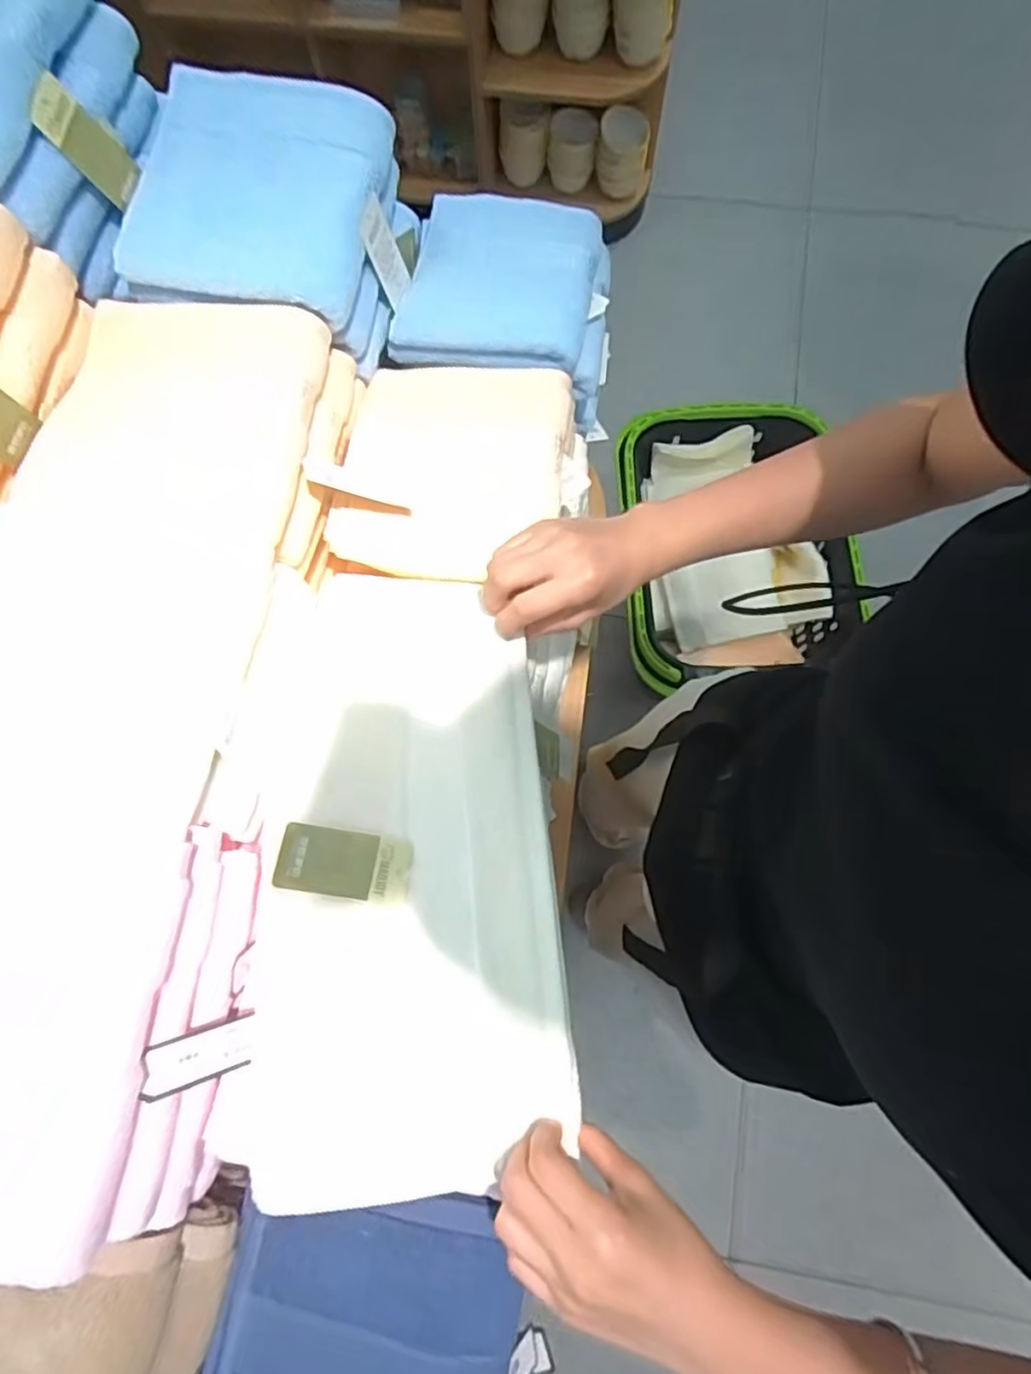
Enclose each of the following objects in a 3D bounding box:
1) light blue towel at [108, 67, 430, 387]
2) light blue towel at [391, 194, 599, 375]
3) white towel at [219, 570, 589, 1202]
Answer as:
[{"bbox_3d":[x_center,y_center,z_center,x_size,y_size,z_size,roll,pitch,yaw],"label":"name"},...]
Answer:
[{"bbox_3d":[-0.188,-0.357,0.521,0.185,0.102,0.182,9,76,4],"label":"light blue towel"},{"bbox_3d":[-0.013,-0.353,0.569,0.156,0.032,0.179,9,76,4],"label":"light blue towel"},{"bbox_3d":[-0.063,0.100,0.410,0.185,0.039,0.351,1,76,2],"label":"white towel"}]

